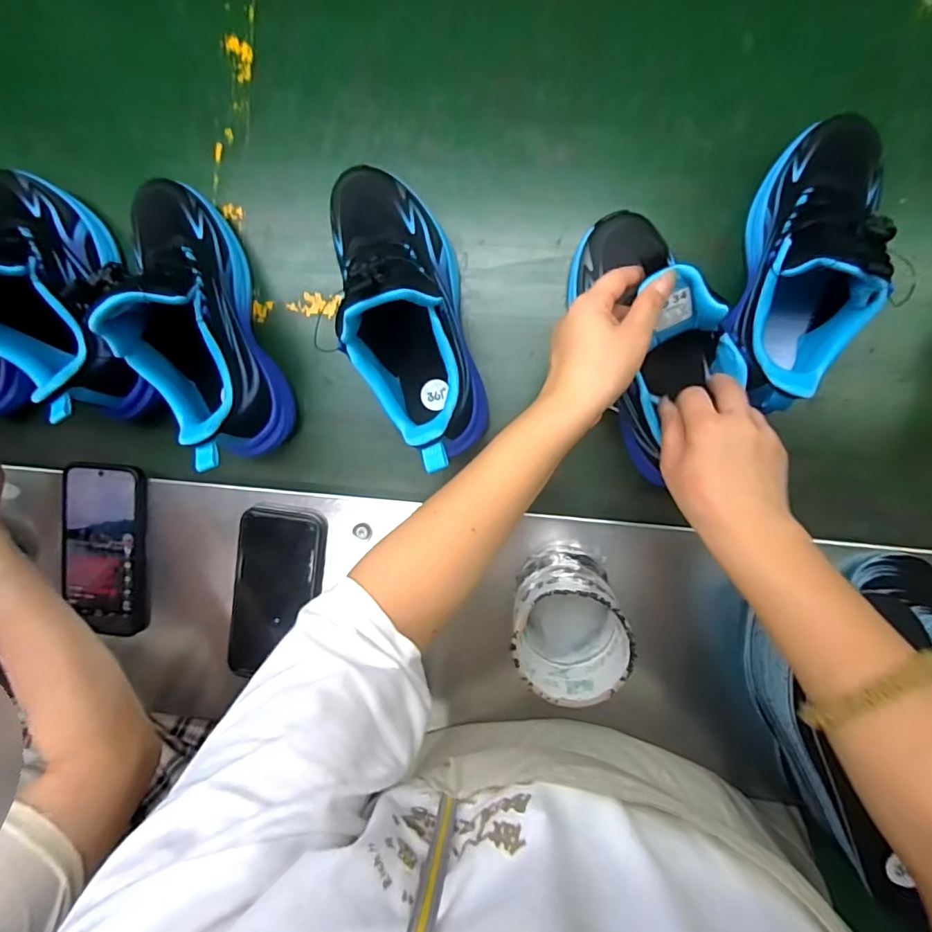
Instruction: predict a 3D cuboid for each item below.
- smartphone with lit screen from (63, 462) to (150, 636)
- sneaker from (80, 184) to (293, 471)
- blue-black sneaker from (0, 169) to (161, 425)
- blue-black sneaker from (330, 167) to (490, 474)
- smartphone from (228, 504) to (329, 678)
[{"bbox_3d":[-0.351,0.079,0.505,0.080,0.016,0.159,5,94,6],"label":"smartphone with lit screen"},{"bbox_3d":[-0.237,-0.125,0.443,0.081,0.146,0.256,-20,91,7],"label":"sneaker"},{"bbox_3d":[-0.379,-0.150,0.450,0.094,0.147,0.244,-23,91,7],"label":"blue-black sneaker"},{"bbox_3d":[-0.048,-0.124,0.419,0.089,0.141,0.252,-15,92,7],"label":"blue-black sneaker"},{"bbox_3d":[-0.177,0.120,0.492,0.084,0.017,0.159,8,94,6],"label":"smartphone"}]

